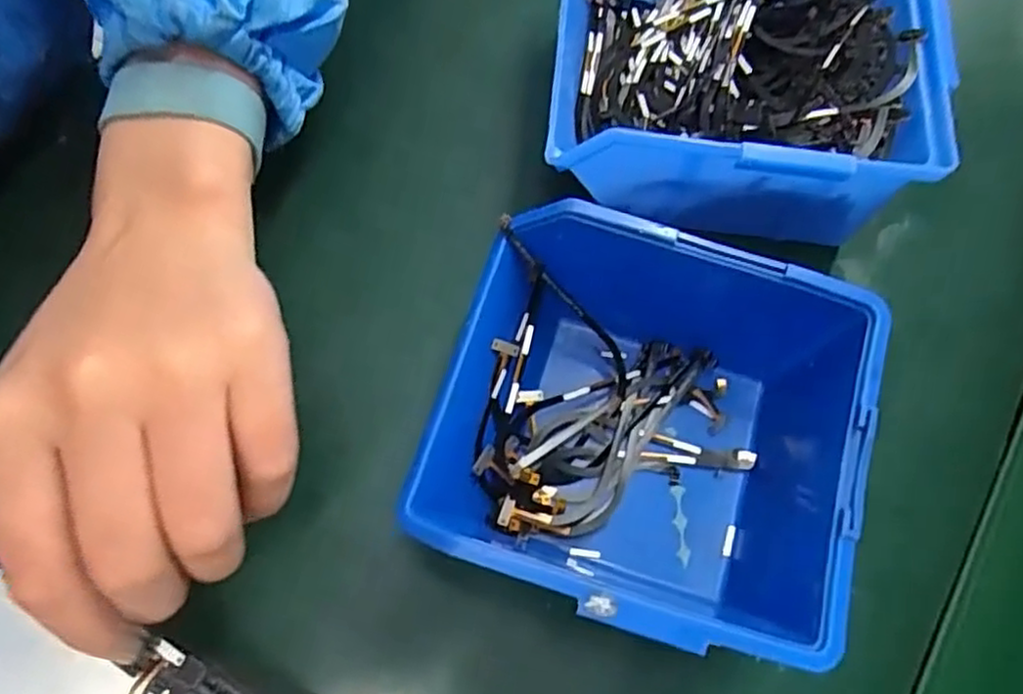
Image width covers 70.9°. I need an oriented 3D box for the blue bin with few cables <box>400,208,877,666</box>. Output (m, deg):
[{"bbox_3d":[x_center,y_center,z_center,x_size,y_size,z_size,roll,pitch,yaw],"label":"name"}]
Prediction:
[{"bbox_3d":[0.046,0.032,0.239,0.139,0.069,0.119,16,68,5],"label":"blue bin with few cables"}]

